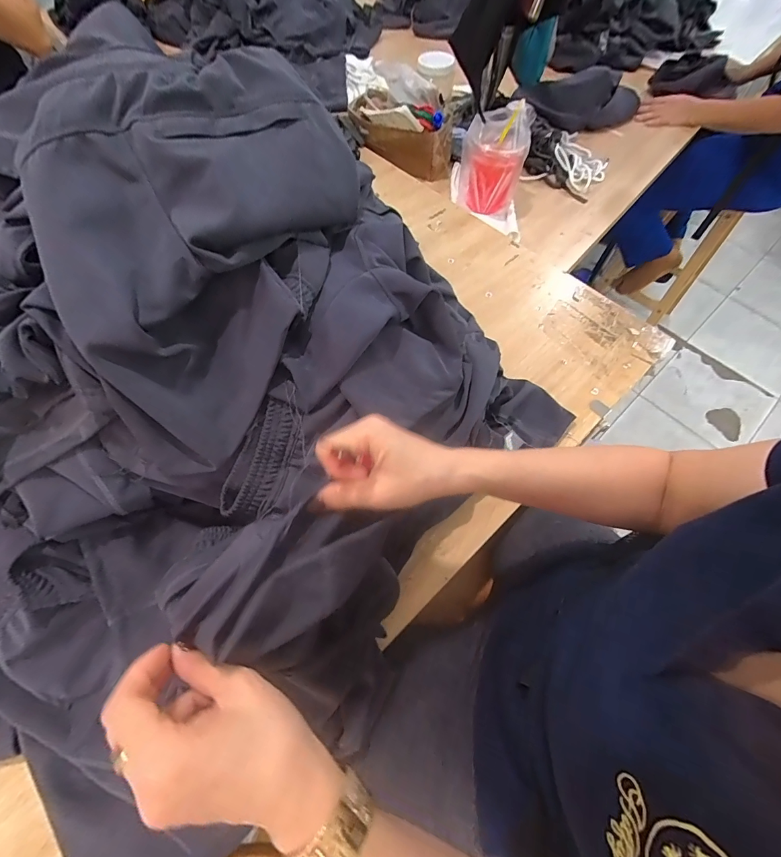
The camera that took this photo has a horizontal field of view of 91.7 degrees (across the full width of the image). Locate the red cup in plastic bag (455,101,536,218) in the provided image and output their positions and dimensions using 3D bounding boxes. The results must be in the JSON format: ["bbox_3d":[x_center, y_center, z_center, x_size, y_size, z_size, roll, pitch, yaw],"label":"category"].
[{"bbox_3d":[0.214,-0.580,0.803,0.136,0.176,0.131,12,64,5],"label":"red cup in plastic bag"}]

